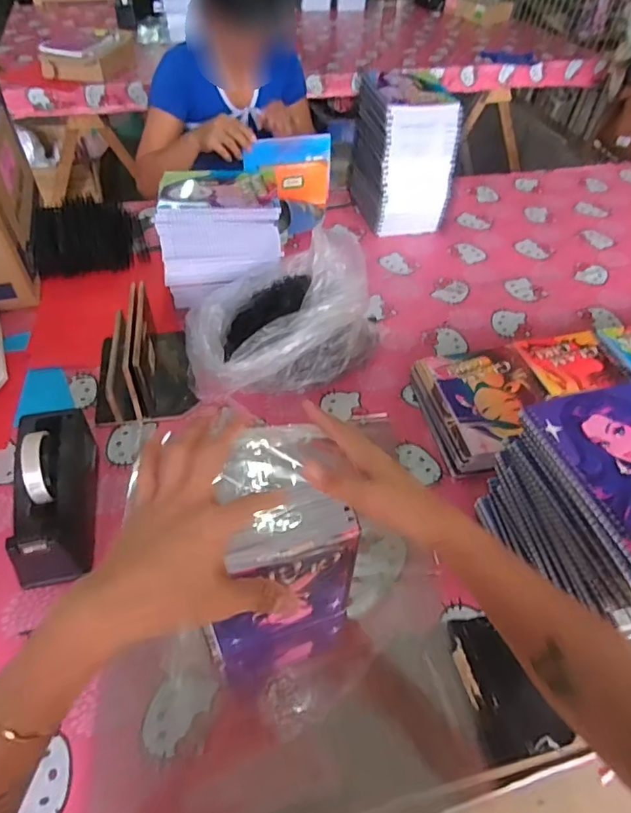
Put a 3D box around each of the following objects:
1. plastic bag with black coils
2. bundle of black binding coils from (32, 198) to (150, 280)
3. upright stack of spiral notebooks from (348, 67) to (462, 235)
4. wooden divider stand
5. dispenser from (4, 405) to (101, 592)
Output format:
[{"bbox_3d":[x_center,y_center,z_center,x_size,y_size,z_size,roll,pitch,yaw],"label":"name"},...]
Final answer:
[{"bbox_3d":[-0.055,-0.135,0.823,0.230,0.168,0.308,32,53,23],"label":"plastic bag with black coils"},{"bbox_3d":[-0.458,-0.353,1.067,0.212,0.053,0.239,-13,50,-15],"label":"bundle of black binding coils"},{"bbox_3d":[0.192,-0.549,1.147,0.176,0.271,0.218,-7,48,-10],"label":"upright stack of spiral notebooks"},{"bbox_3d":[-0.276,-0.084,0.805,0.141,0.117,0.198,-14,50,-16],"label":"wooden divider stand"},{"bbox_3d":[-0.313,0.110,0.627,0.086,0.115,0.229,-10,49,-12],"label":"dispenser"}]

